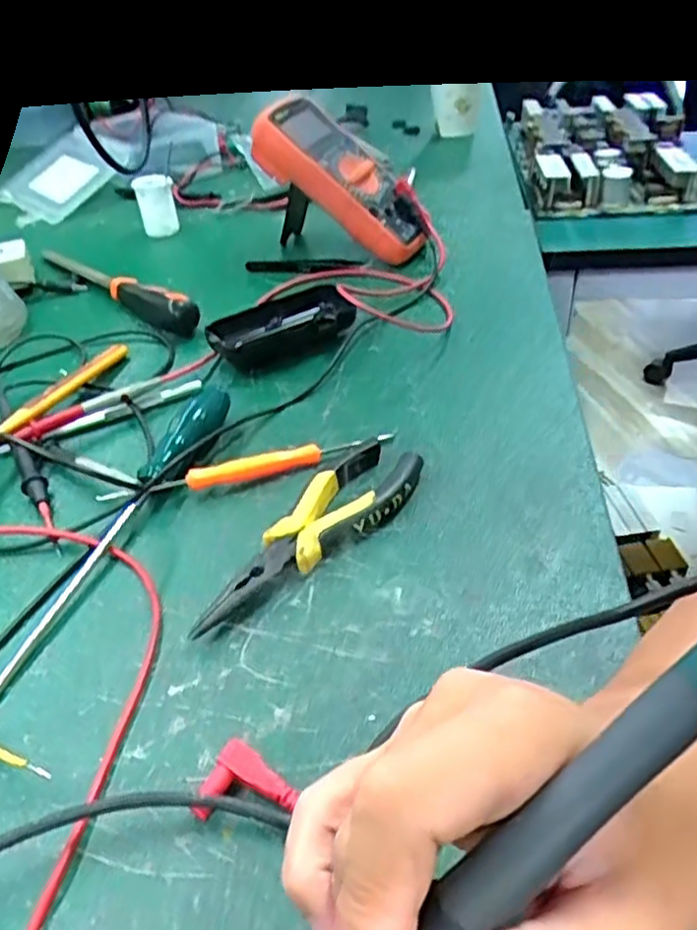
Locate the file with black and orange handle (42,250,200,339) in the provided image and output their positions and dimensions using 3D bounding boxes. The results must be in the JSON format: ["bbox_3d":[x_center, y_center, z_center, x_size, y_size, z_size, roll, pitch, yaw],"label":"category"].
[{"bbox_3d":[-0.207,-0.163,0.624,0.025,0.029,0.242,-33,46,-29],"label":"file with black and orange handle"}]

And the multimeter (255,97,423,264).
[{"bbox_3d":[-0.015,-0.235,0.647,0.166,0.115,0.065,38,48,-3],"label":"multimeter"}]

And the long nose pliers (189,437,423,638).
[{"bbox_3d":[-0.014,0.036,0.372,0.046,0.018,0.153,20,46,28],"label":"long nose pliers"}]

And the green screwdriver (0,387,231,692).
[{"bbox_3d":[-0.123,0.029,0.383,0.021,0.027,0.219,12,43,20],"label":"green screwdriver"}]

